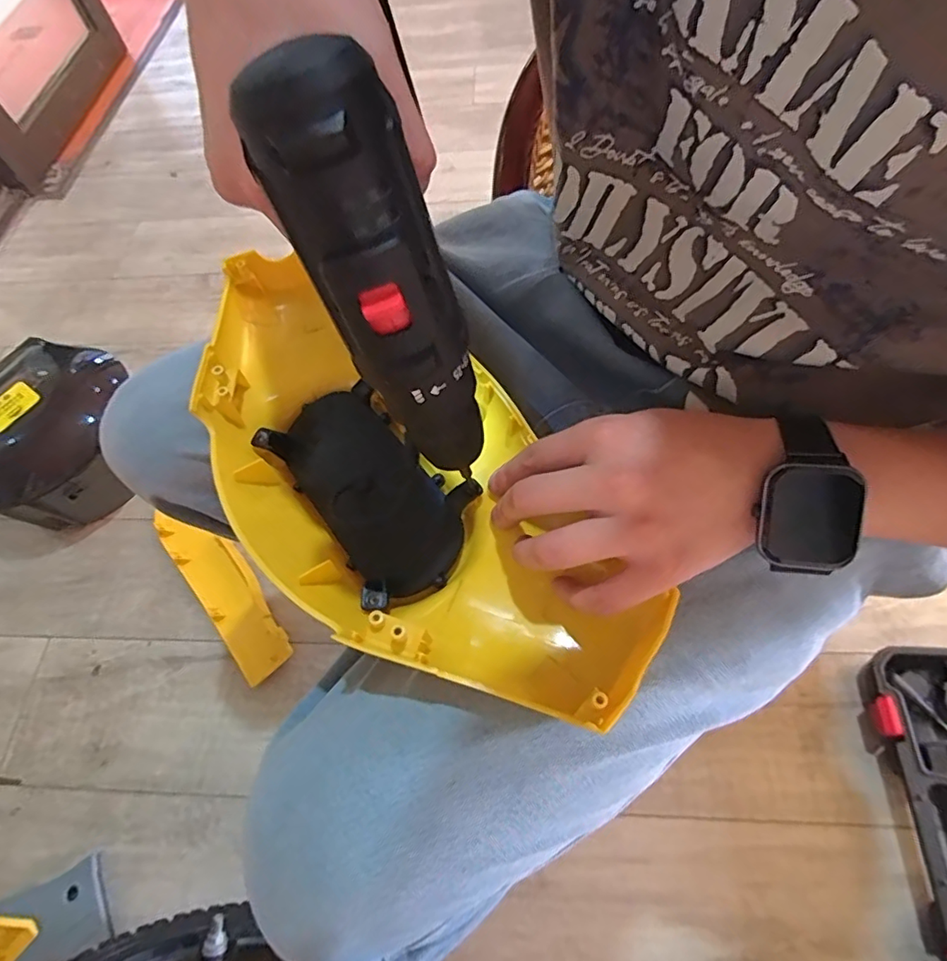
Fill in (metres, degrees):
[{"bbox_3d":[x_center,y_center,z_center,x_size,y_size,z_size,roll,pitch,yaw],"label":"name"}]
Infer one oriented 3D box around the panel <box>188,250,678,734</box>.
[{"bbox_3d":[-0.062,-0.003,0.335,0.155,0.065,0.368,-39,67,-18],"label":"panel"}]

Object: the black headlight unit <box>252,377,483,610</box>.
[{"bbox_3d":[-0.066,-0.001,0.345,0.088,0.038,0.160,-35,64,-13],"label":"black headlight unit"}]

